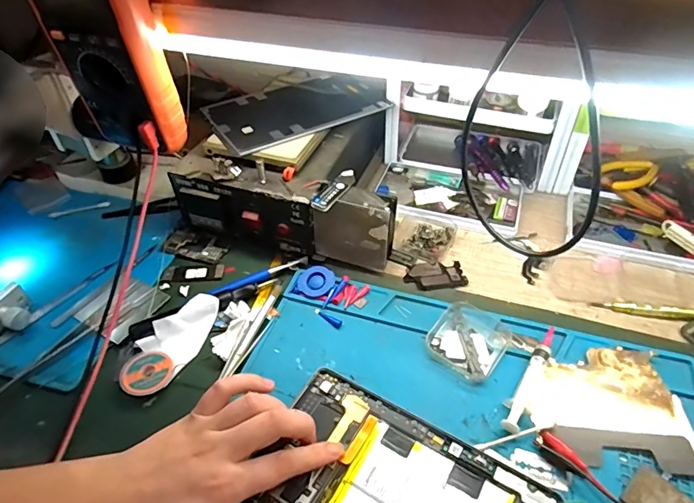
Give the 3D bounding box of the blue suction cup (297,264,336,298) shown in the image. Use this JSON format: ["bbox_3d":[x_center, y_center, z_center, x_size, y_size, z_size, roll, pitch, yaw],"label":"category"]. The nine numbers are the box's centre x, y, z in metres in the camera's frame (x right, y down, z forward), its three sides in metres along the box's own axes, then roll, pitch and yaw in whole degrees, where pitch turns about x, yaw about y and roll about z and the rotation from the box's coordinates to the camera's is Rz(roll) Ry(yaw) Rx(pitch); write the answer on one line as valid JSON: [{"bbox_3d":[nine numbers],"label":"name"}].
[{"bbox_3d":[-0.032,0.031,0.469,0.036,0.006,0.036,-5,60,8],"label":"blue suction cup"}]

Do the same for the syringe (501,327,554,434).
[{"bbox_3d":[0.155,0.105,0.385,0.016,0.015,0.106,24,48,24],"label":"syringe"}]

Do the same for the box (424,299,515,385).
[{"bbox_3d":[0.112,0.079,0.415,0.062,0.019,0.069,31,51,29],"label":"box"}]

